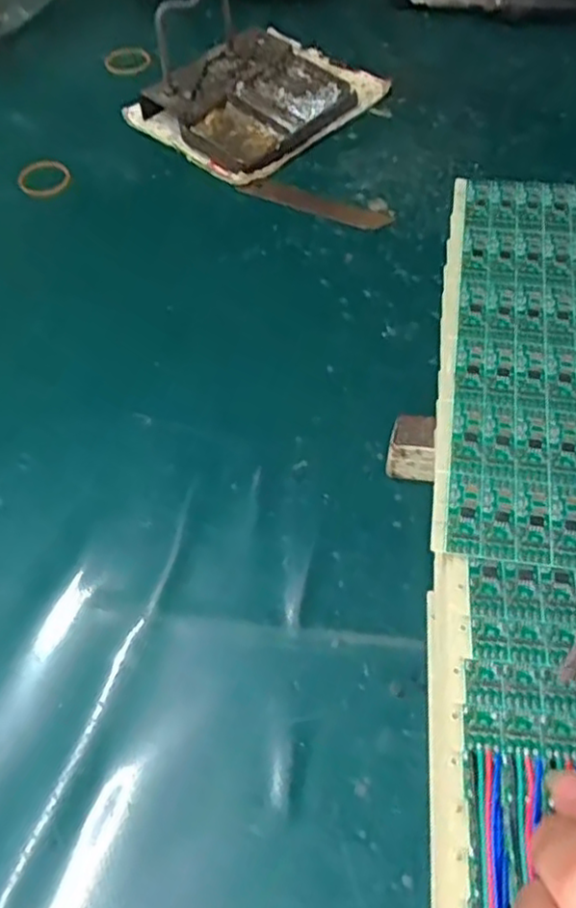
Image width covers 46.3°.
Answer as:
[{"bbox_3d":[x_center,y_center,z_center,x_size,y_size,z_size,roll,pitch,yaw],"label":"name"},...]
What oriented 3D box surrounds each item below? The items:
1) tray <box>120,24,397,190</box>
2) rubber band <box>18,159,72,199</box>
[{"bbox_3d":[-0.019,-0.249,0.461,0.117,0.033,0.145,35,63,22],"label":"tray"},{"bbox_3d":[-0.157,-0.178,0.434,0.033,0.006,0.030,7,65,4],"label":"rubber band"}]

